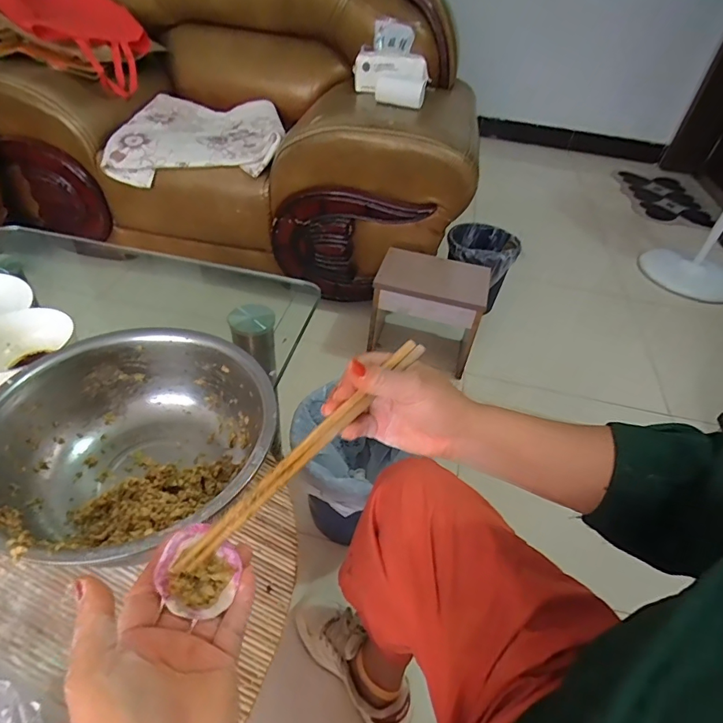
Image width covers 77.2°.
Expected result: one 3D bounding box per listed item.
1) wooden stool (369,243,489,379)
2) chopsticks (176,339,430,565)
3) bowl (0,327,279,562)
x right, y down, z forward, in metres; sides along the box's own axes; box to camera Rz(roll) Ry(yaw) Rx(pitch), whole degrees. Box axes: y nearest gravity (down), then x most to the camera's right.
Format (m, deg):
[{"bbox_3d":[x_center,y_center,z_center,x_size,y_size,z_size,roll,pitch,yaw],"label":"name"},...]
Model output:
[{"bbox_3d":[0.190,-0.137,1.329,0.306,0.306,0.199,13,43,6],"label":"wooden stool"},{"bbox_3d":[-0.035,0.061,0.340,0.013,0.012,0.237,35,64,27],"label":"chopsticks"},{"bbox_3d":[-0.233,0.098,0.490,0.266,0.118,0.269,4,43,-4],"label":"bowl"}]

